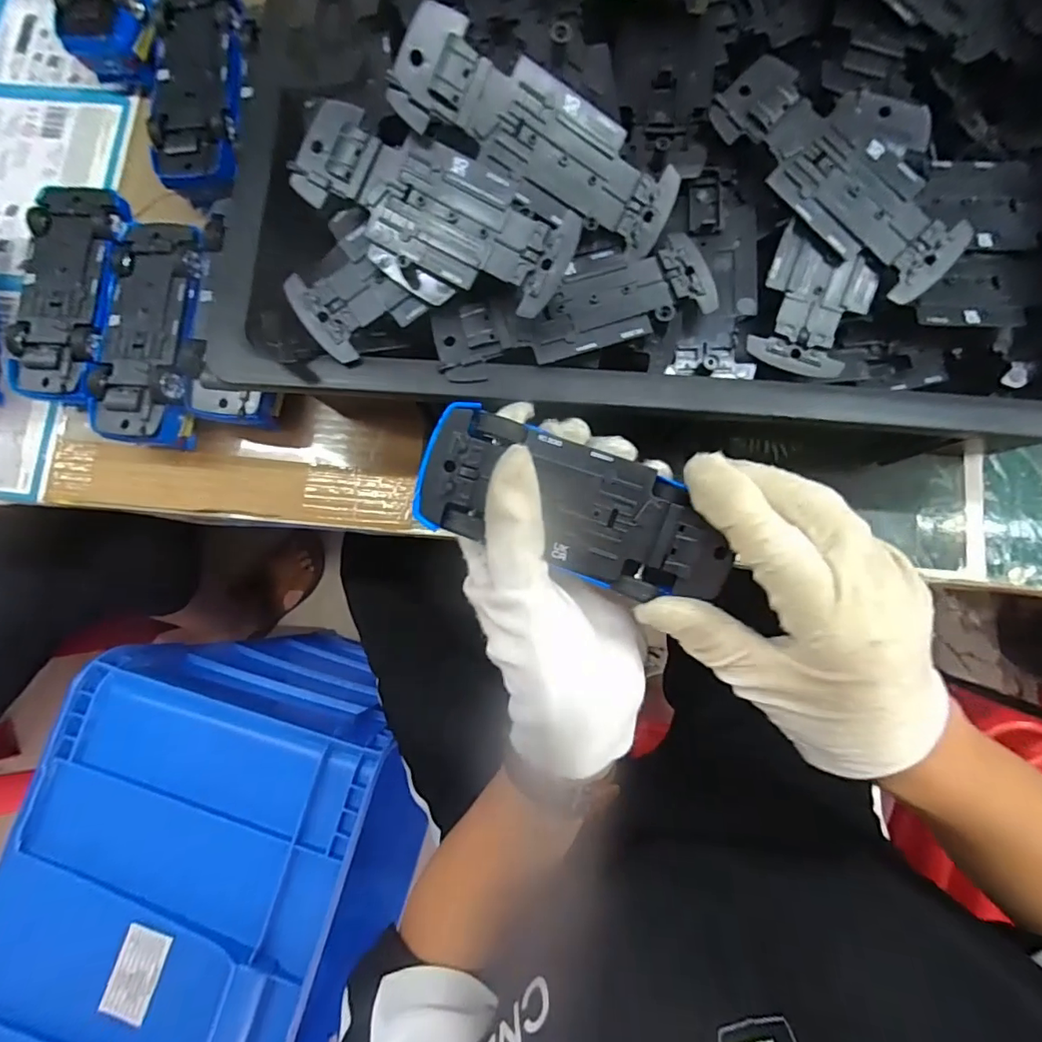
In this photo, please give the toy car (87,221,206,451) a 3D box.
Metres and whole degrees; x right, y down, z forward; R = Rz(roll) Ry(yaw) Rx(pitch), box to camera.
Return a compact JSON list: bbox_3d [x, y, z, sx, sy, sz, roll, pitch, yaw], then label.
[{"bbox_3d":[-0.212,-0.107,0.322,0.062,0.046,0.128,6,81,3],"label":"toy car"}]

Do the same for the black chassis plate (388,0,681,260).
[{"bbox_3d":[0.009,-0.163,0.226,0.128,0.006,0.045,24,100,-17],"label":"black chassis plate"}]

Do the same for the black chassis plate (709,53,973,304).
[{"bbox_3d":[0.145,-0.157,0.241,0.048,0.017,0.126,-43,82,-5],"label":"black chassis plate"}]

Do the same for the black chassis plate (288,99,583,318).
[{"bbox_3d":[-0.039,-0.135,0.228,0.128,0.005,0.046,29,99,3],"label":"black chassis plate"}]

